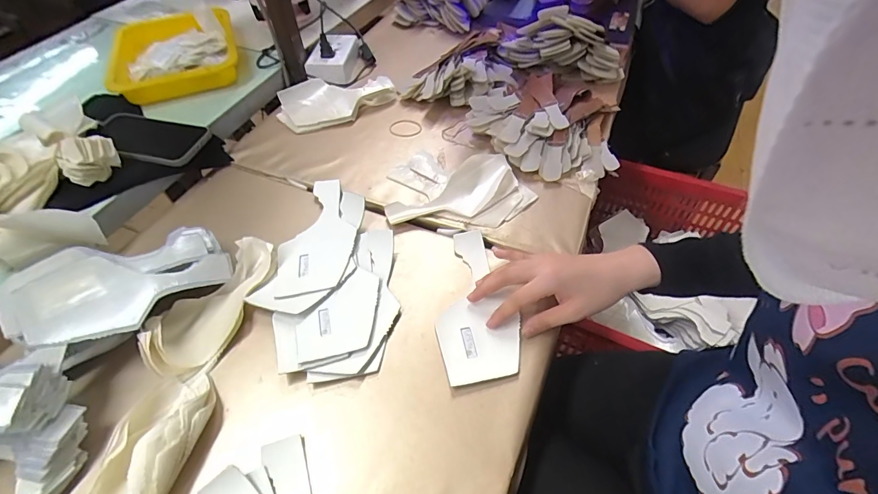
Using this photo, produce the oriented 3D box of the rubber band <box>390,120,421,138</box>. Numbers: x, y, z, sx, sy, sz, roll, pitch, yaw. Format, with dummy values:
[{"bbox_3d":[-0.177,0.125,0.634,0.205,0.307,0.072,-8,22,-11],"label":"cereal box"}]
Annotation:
[{"bbox_3d":[-0.053,-0.192,0.663,0.050,0.005,0.045,18,54,15],"label":"rubber band"}]

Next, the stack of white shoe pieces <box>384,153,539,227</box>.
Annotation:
[{"bbox_3d":[0.028,-0.067,0.539,0.186,0.031,0.114,-25,55,-19],"label":"stack of white shoe pieces"}]

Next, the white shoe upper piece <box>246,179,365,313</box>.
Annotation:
[{"bbox_3d":[-0.145,-0.010,0.502,0.091,0.017,0.201,6,52,6],"label":"white shoe upper piece"}]

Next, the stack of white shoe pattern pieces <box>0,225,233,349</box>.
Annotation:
[{"bbox_3d":[-0.325,0.043,0.429,0.191,0.060,0.115,-28,56,-19],"label":"stack of white shoe pattern pieces"}]

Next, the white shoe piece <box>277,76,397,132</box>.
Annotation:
[{"bbox_3d":[-0.170,-0.250,0.692,0.187,0.037,0.096,-33,57,-22],"label":"white shoe piece"}]

